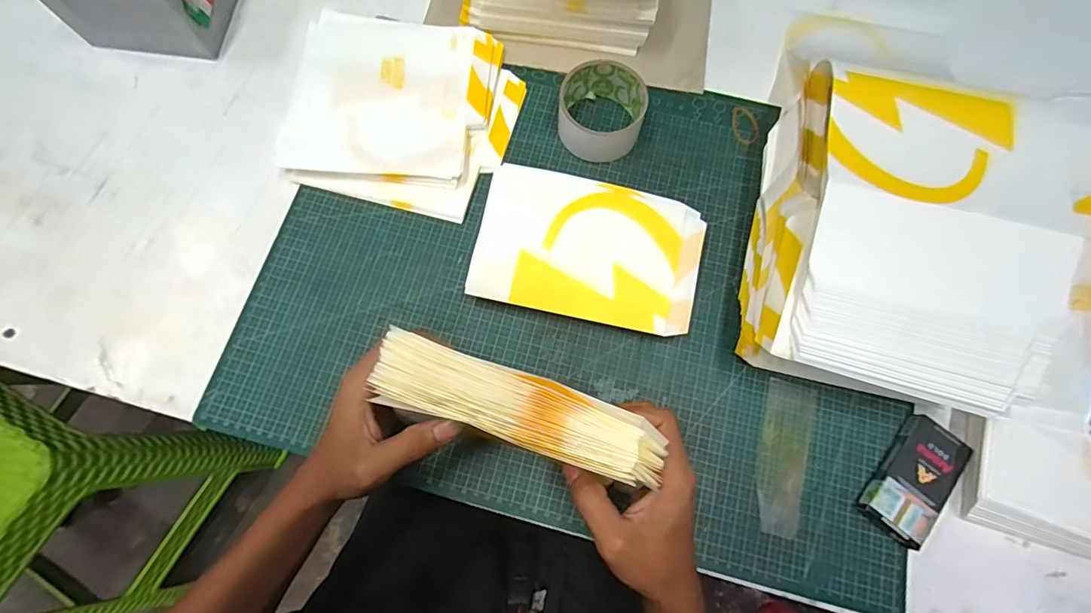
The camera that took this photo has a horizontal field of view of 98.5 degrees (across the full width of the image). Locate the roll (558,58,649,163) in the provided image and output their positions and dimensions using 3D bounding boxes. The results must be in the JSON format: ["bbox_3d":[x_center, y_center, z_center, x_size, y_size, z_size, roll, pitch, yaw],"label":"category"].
[{"bbox_3d":[0.054,-0.188,0.453,0.078,0.043,0.082,0,74,0],"label":"roll"}]

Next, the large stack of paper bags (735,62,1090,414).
[{"bbox_3d":[0.278,-0.054,0.381,0.191,0.110,0.245,13,75,3],"label":"large stack of paper bags"}]

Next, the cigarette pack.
[{"bbox_3d":[0.296,0.138,0.377,0.047,0.019,0.096,40,78,10],"label":"cigarette pack"}]

